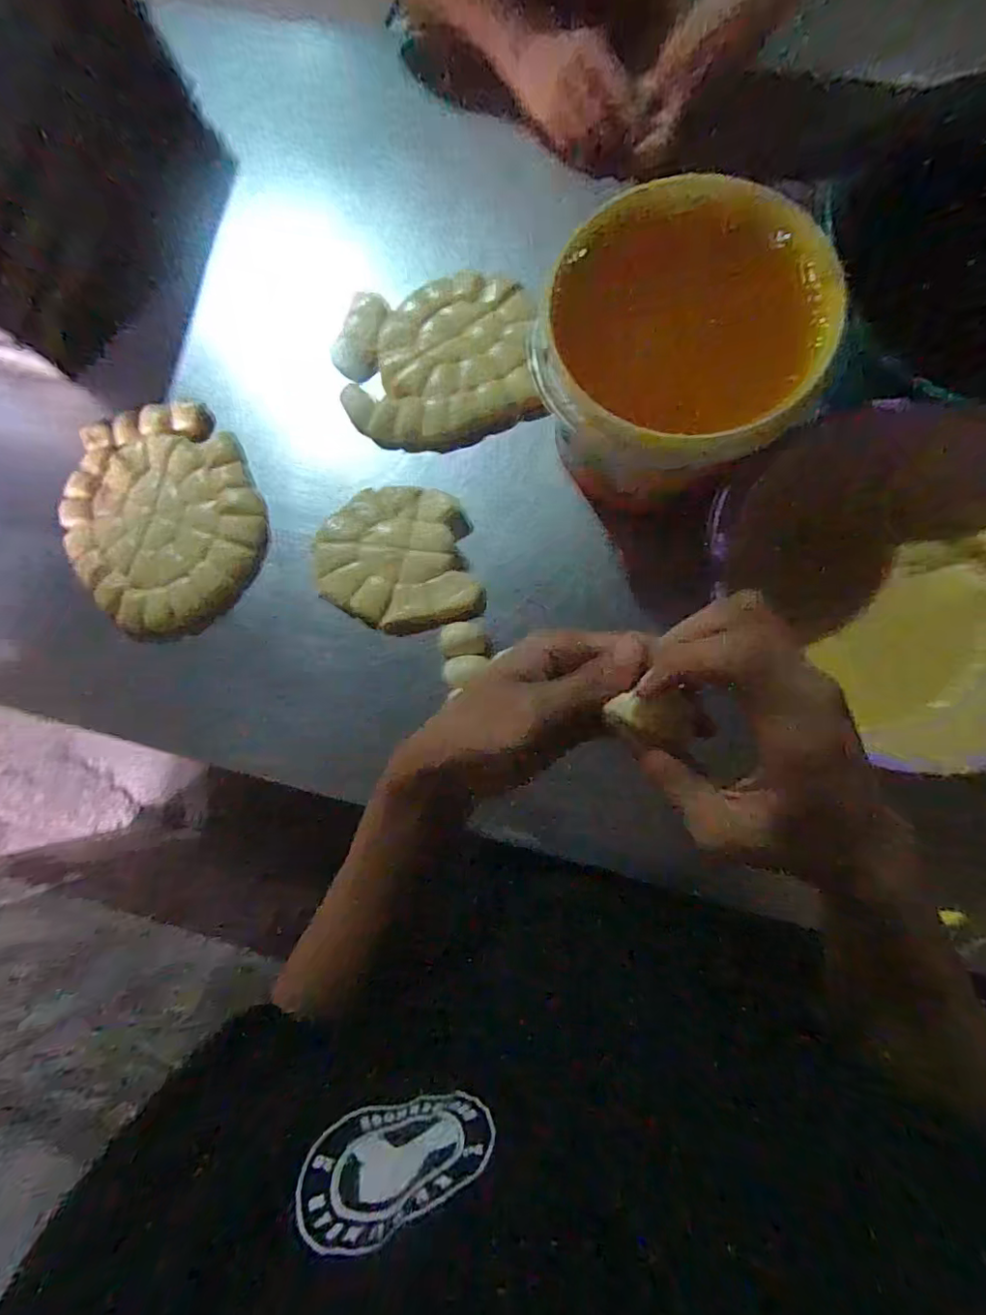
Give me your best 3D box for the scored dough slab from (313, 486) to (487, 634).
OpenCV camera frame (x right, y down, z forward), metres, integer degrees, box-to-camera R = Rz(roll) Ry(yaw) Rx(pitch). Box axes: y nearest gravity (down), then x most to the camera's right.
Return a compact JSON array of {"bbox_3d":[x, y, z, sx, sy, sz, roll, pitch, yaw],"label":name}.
[{"bbox_3d":[-0.103,-0.103,0.573,0.161,0.022,0.151,-12,81,4],"label":"scored dough slab"}]

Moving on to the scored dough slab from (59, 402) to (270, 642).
[{"bbox_3d":[-0.354,-0.148,0.600,0.201,0.023,0.255,-26,80,2],"label":"scored dough slab"}]

